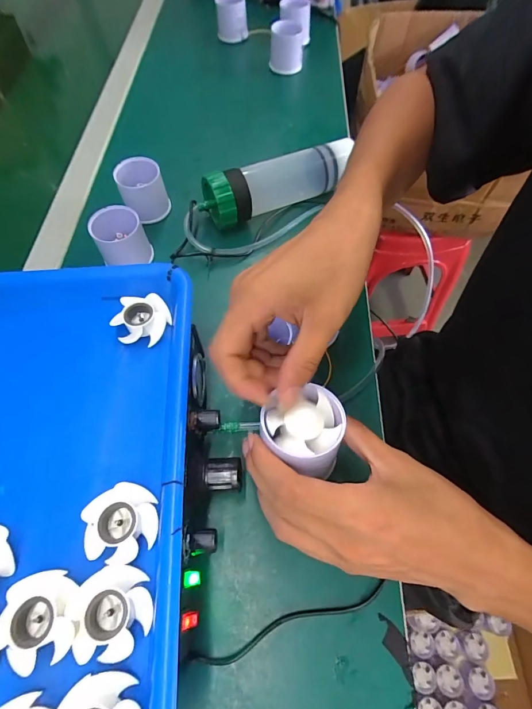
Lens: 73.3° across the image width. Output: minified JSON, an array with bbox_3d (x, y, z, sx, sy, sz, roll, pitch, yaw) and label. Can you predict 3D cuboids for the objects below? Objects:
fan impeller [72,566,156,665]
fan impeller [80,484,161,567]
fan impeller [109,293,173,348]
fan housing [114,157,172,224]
[{"bbox_3d":[-0.085,0.142,0.199,0.039,0.015,0.042,-1,63,1],"label":"fan impeller"},{"bbox_3d":[-0.089,0.103,0.220,0.040,0.015,0.043,-10,63,-4],"label":"fan impeller"},{"bbox_3d":[-0.099,-0.029,0.288,0.038,0.017,0.039,10,63,7],"label":"fan impeller"},{"bbox_3d":[-0.145,-0.193,0.426,0.052,0.056,0.045,-22,64,-10],"label":"fan housing"}]

